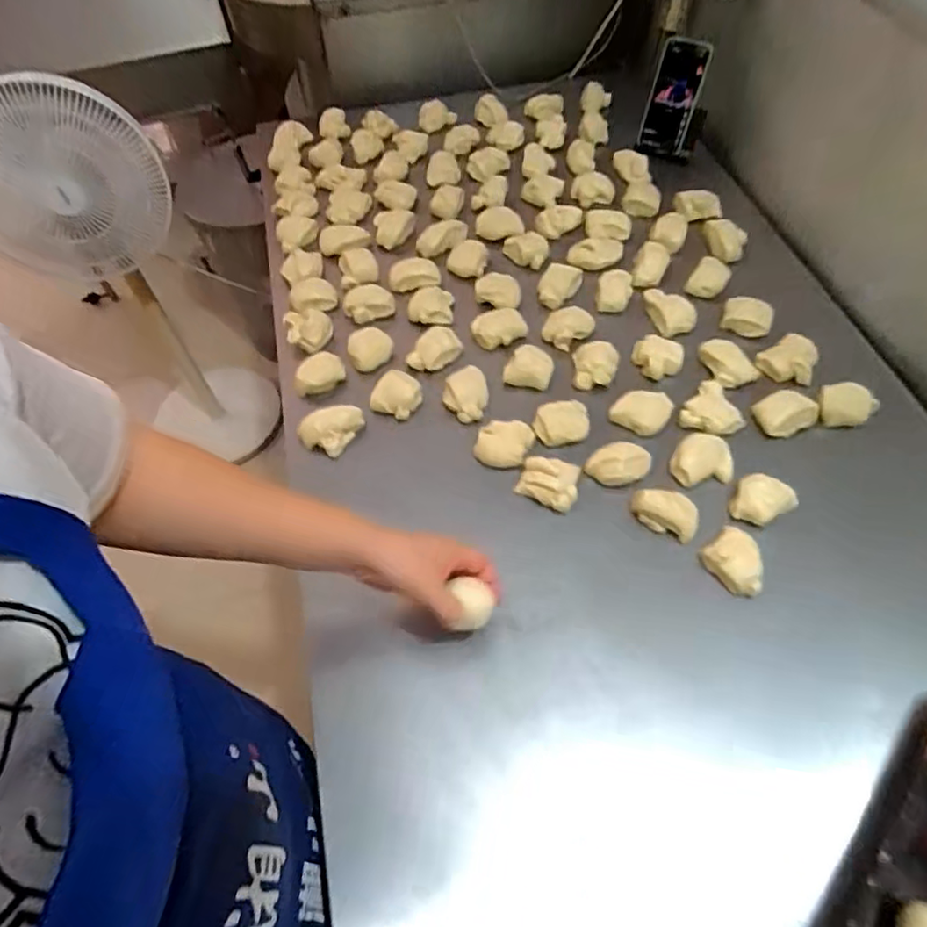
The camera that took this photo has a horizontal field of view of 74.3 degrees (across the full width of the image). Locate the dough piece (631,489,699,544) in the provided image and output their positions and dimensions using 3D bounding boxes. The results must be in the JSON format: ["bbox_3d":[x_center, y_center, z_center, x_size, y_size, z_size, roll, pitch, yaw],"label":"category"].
[{"bbox_3d":[0.224,0.053,0.679,0.075,0.037,0.043,20,59,14],"label":"dough piece"}]

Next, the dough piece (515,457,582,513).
[{"bbox_3d":[0.100,0.024,0.709,0.070,0.048,0.052,20,59,14],"label":"dough piece"}]

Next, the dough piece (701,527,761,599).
[{"bbox_3d":[0.288,0.103,0.642,0.055,0.045,0.067,-34,62,-20],"label":"dough piece"}]

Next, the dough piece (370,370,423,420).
[{"bbox_3d":[-0.084,-0.088,0.782,0.057,0.033,0.050,19,59,14],"label":"dough piece"}]

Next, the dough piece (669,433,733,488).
[{"bbox_3d":[0.279,0.001,0.713,0.065,0.032,0.064,-1,56,1],"label":"dough piece"}]

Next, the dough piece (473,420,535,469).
[{"bbox_3d":[0.048,-0.023,0.737,0.066,0.050,0.053,15,58,11],"label":"dough piece"}]

